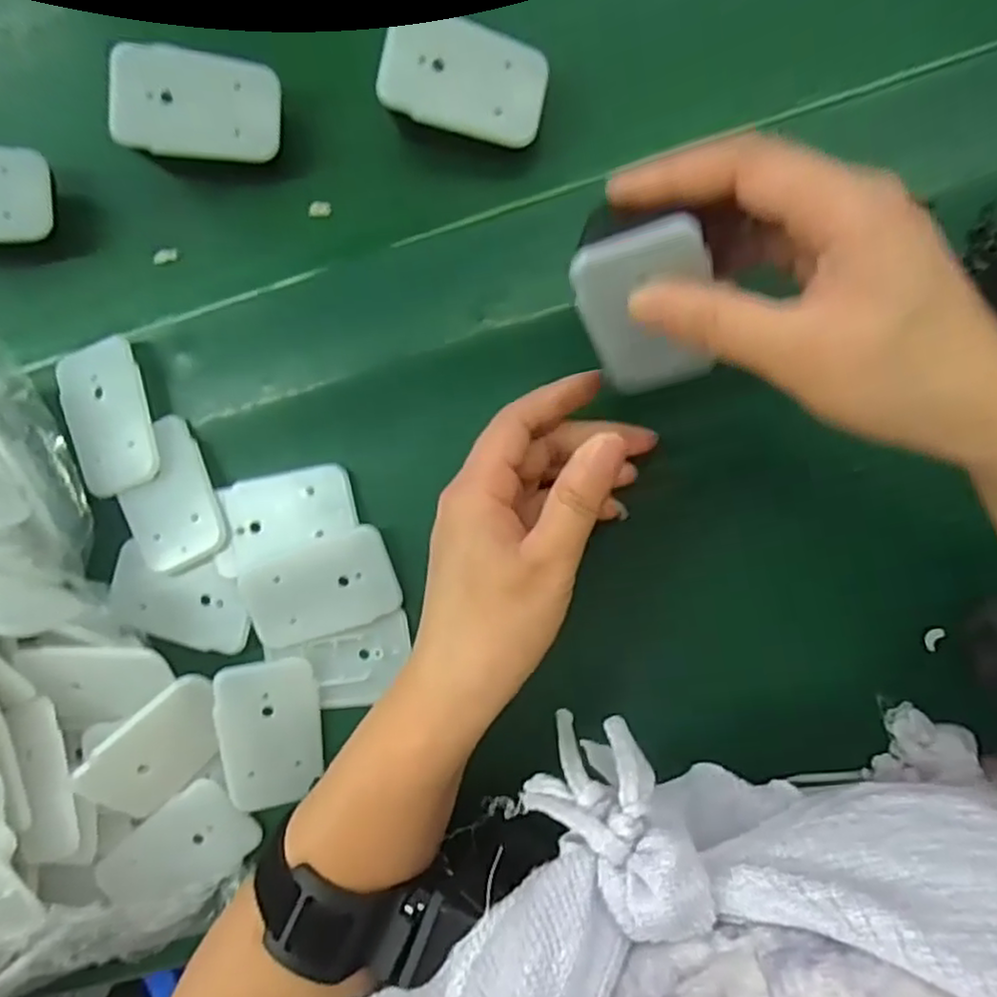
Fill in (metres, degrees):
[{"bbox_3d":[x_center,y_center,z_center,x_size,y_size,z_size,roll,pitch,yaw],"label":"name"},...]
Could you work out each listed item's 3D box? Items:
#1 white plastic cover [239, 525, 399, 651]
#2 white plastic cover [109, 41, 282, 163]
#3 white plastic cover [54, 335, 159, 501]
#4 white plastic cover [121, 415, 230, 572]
[{"bbox_3d":[-0.081,0.042,0.312,0.068,0.008,0.042,-22,88,4],"label":"white plastic cover"},{"bbox_3d":[-0.129,-0.169,0.293,0.066,0.006,0.043,2,94,-18],"label":"white plastic cover"},{"bbox_3d":[-0.178,-0.037,0.316,0.039,0.012,0.066,-11,89,4],"label":"white plastic cover"},{"bbox_3d":[-0.152,-0.001,0.316,0.041,0.007,0.066,-24,88,4],"label":"white plastic cover"}]

